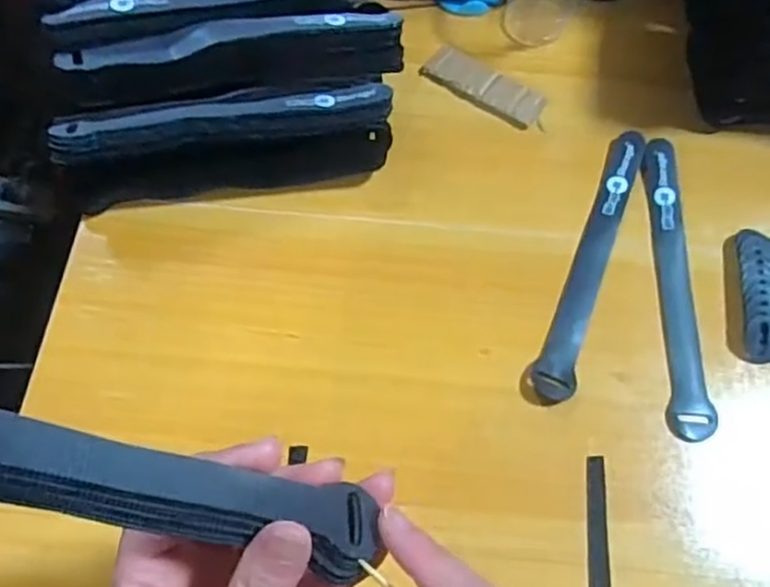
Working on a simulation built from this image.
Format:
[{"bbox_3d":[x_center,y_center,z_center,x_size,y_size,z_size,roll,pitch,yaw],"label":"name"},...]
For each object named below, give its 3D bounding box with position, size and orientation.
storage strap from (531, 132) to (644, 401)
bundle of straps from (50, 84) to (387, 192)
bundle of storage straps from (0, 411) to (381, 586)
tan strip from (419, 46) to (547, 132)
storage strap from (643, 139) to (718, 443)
[{"bbox_3d":[0.131,-0.026,0.427,0.022,0.009,0.200,22,67,9],"label":"storage strap"},{"bbox_3d":[-0.093,-0.094,0.427,0.202,0.056,0.051,-12,66,-6],"label":"bundle of straps"},{"bbox_3d":[-0.092,0.052,0.201,0.190,0.014,0.026,21,59,-26],"label":"bundle of storage straps"},{"bbox_3d":[0.073,-0.151,0.493,0.093,0.009,0.037,33,69,13],"label":"tan strip"},{"bbox_3d":[0.180,-0.010,0.424,0.026,0.006,0.201,5,65,2],"label":"storage strap"}]

